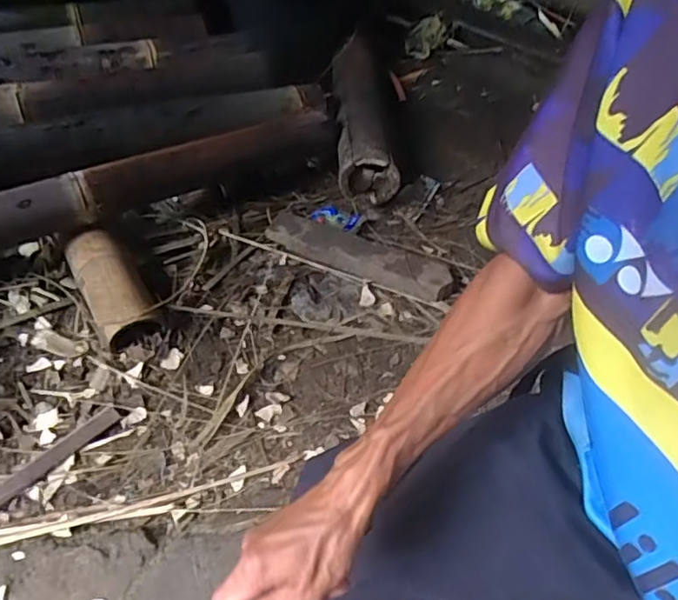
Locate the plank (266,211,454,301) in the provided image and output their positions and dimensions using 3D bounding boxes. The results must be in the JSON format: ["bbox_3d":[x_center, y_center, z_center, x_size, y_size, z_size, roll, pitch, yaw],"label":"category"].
[{"bbox_3d":[0.032,-0.076,0.922,0.292,0.039,0.071,21,52,11],"label":"plank"}]

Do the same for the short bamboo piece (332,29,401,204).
[{"bbox_3d":[0.042,-0.361,1.111,0.099,0.125,0.491,1,51,-5],"label":"short bamboo piece"}]

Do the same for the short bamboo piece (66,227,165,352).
[{"bbox_3d":[-0.306,-0.016,0.792,0.073,0.059,0.170,-27,57,-25],"label":"short bamboo piece"}]

